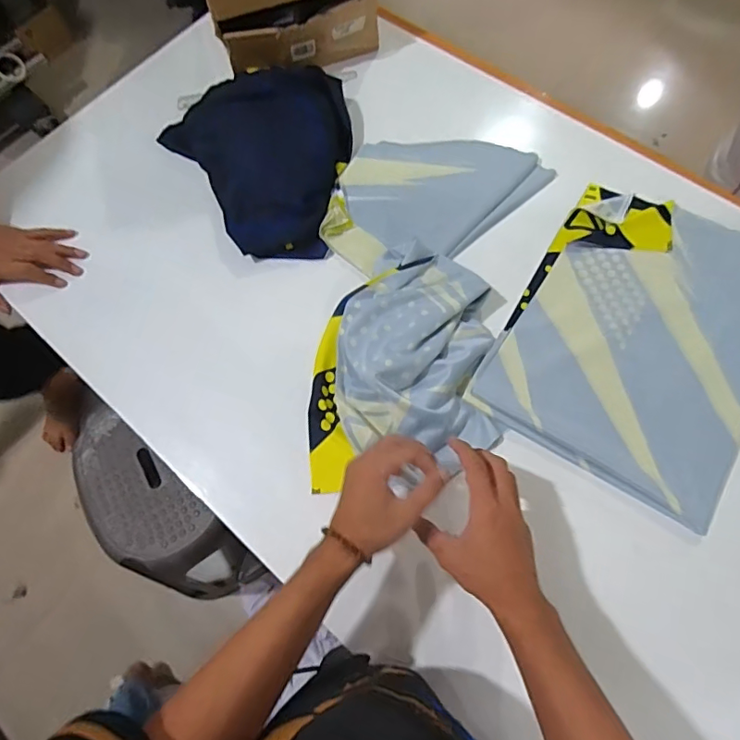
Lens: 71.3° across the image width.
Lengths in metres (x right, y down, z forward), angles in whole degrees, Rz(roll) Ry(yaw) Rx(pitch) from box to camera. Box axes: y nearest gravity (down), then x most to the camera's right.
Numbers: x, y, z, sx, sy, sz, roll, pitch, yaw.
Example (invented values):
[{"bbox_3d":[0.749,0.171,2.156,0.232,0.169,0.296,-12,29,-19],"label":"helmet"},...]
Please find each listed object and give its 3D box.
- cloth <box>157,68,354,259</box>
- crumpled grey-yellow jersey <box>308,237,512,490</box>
[{"bbox_3d":[-0.173,-0.318,0.769,0.283,0.027,0.327,0,69,2],"label":"cloth"},{"bbox_3d":[0.047,-0.006,0.642,0.231,0.057,0.299,4,69,4],"label":"crumpled grey-yellow jersey"}]

